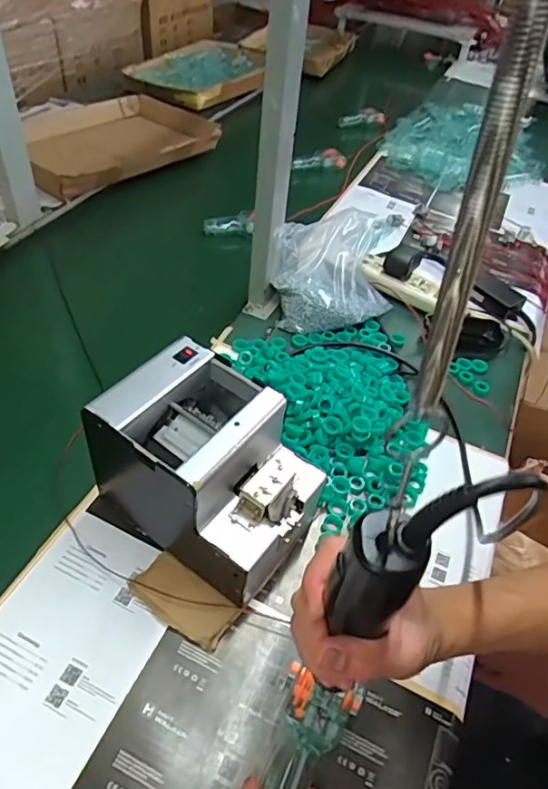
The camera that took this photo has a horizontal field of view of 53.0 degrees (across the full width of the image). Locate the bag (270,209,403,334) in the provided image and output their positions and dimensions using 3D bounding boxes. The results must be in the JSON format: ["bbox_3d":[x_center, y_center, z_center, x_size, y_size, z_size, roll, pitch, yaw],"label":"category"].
[{"bbox_3d":[0.090,-0.186,0.802,0.169,0.108,0.197,12,47,4],"label":"bag"}]

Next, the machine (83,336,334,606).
[{"bbox_3d":[-0.062,0.070,0.512,0.191,0.151,0.130,30,51,20],"label":"machine"}]

